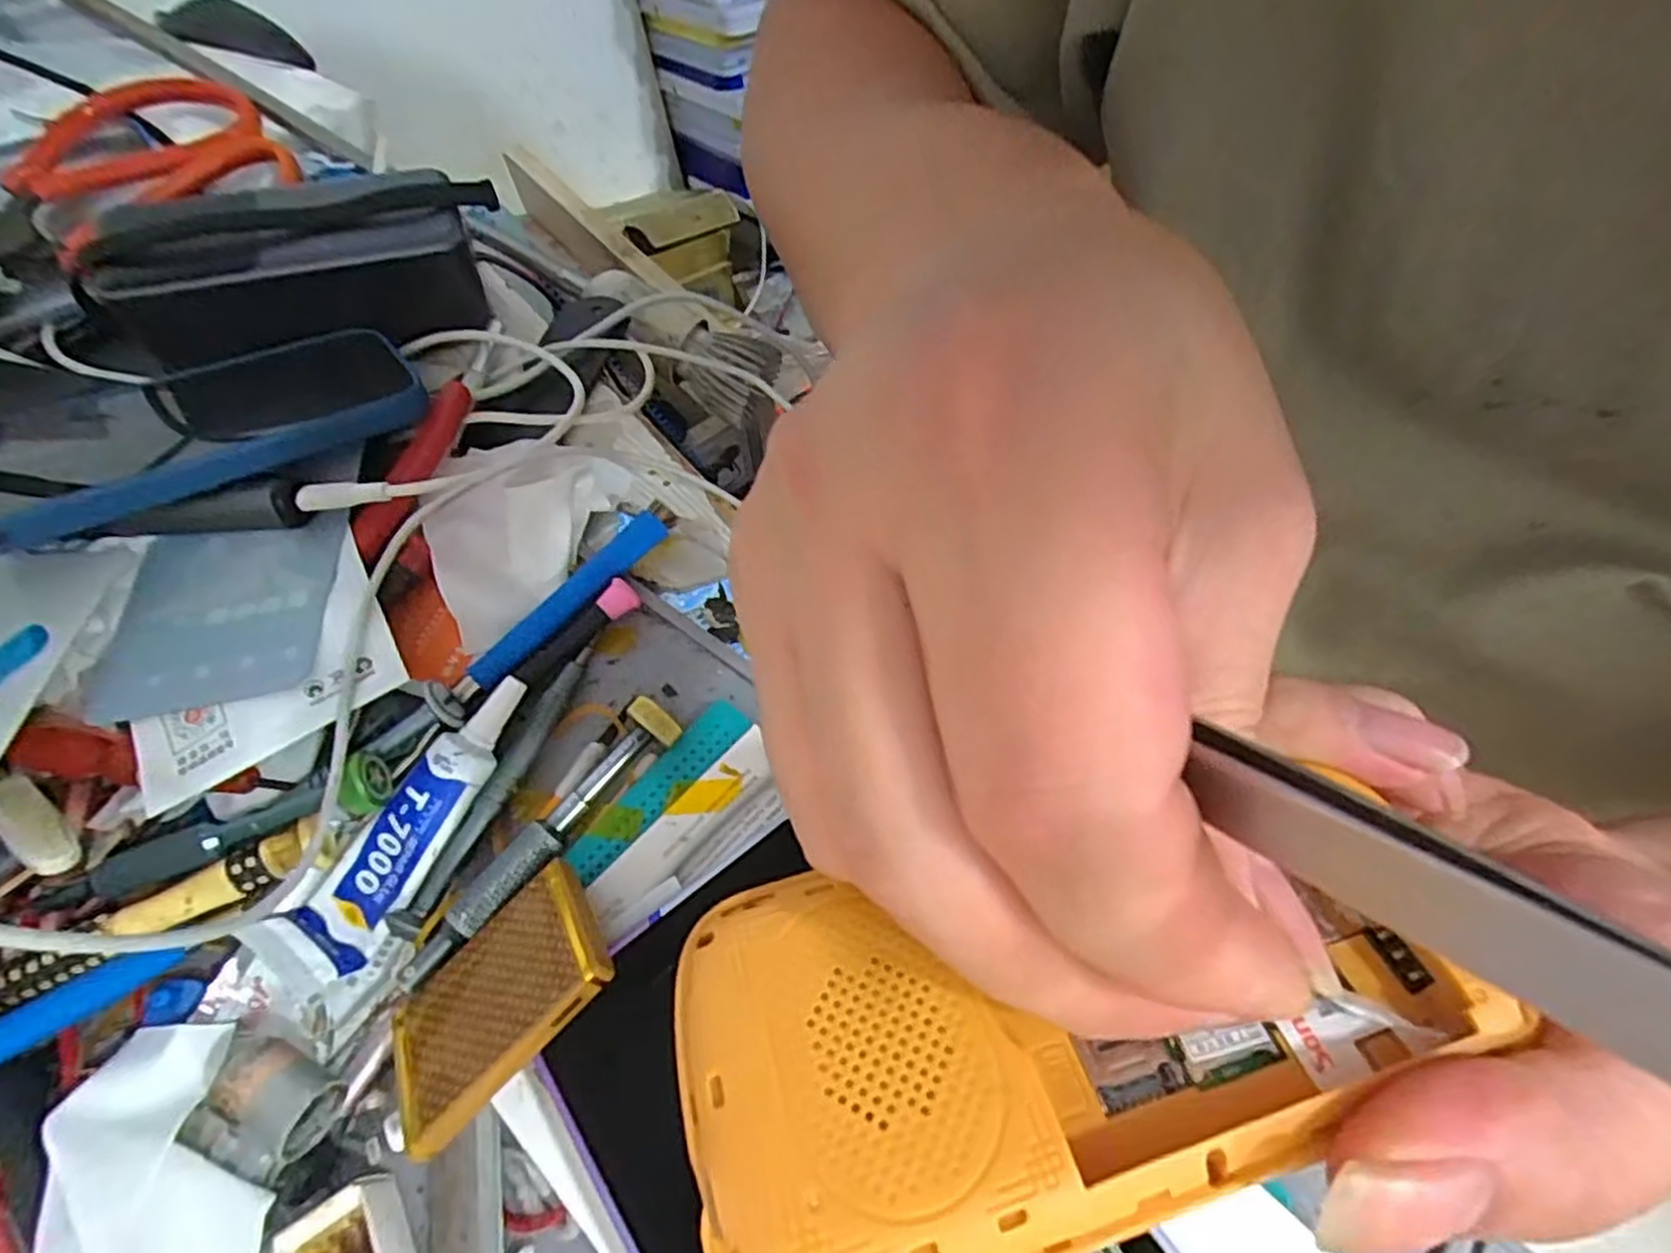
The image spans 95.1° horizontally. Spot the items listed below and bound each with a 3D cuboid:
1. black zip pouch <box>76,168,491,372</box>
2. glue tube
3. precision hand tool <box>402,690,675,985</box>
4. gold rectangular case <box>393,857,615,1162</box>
[{"bbox_3d":[-0.216,-0.148,0.311,0.149,0.047,0.061,-18,63,-5],"label":"black zip pouch"},{"bbox_3d":[-0.128,0.057,0.230,0.029,0.013,0.096,33,79,17],"label":"glue tube"},{"bbox_3d":[-0.085,0.062,0.225,0.015,0.013,0.097,35,65,18],"label":"precision hand tool"},{"bbox_3d":[-0.088,0.095,0.197,0.062,0.004,0.046,-45,41,-9],"label":"gold rectangular case"}]

